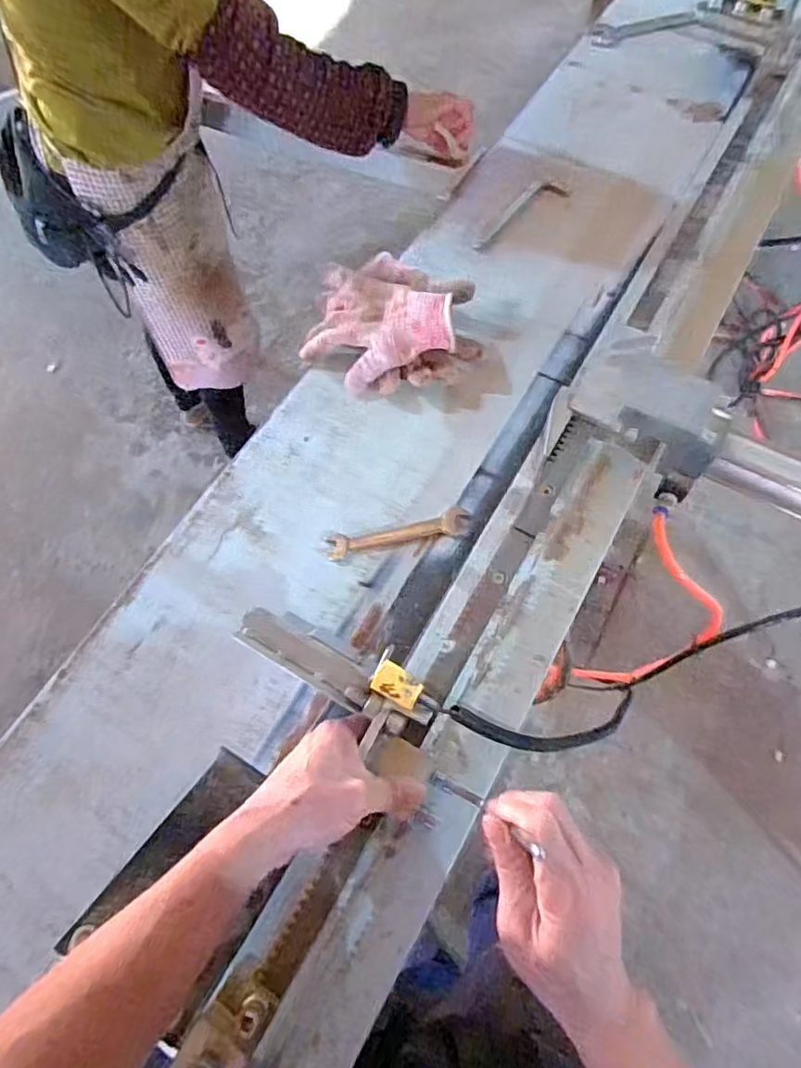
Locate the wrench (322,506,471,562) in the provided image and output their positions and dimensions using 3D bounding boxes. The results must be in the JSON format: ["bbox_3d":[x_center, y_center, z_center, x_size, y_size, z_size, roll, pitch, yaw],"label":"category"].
[{"bbox_3d":[-0.002,0.000,0.587,0.148,0.004,0.030,-11,66,-5],"label":"wrench"}]

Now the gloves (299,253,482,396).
[{"bbox_3d":[-0.010,-0.258,0.673,0.202,0.056,0.192,0,66,0],"label":"gloves"}]

